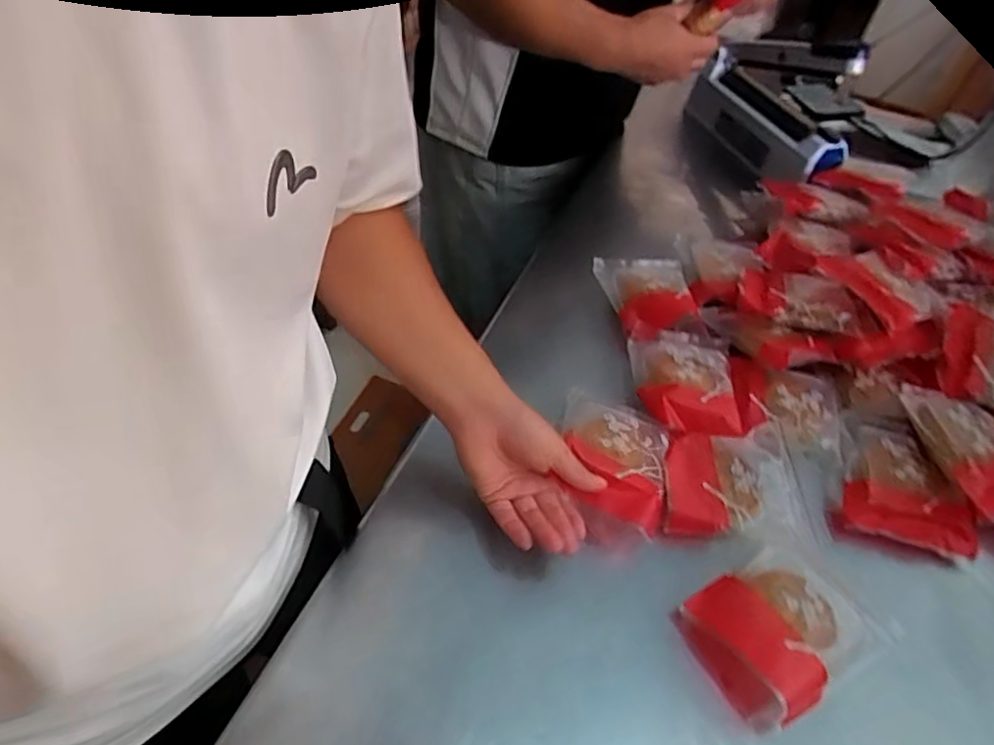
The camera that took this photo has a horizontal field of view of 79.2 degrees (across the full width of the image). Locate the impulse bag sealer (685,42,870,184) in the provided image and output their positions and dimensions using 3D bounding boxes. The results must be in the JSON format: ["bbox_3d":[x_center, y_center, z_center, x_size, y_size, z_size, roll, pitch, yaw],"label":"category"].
[{"bbox_3d":[0.360,-0.371,0.788,0.085,0.178,0.300,-2,49,-7],"label":"impulse bag sealer"}]

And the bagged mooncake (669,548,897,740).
[{"bbox_3d":[0.210,0.183,0.437,0.131,0.040,0.096,-21,54,-22],"label":"bagged mooncake"}]

